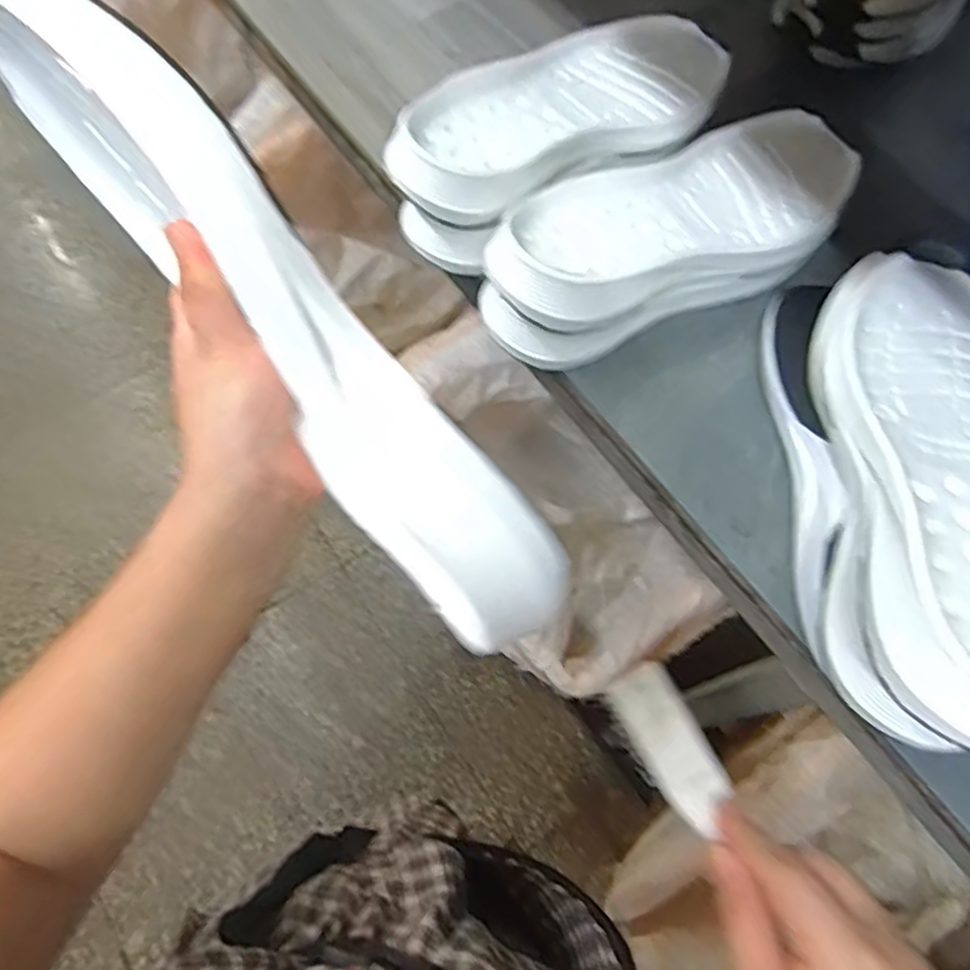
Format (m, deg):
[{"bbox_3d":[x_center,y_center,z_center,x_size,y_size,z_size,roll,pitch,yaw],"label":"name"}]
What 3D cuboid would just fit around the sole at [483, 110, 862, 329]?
[{"bbox_3d":[0.134,-0.177,0.479,0.280,0.042,0.110,-31,72,-13],"label":"sole"}]

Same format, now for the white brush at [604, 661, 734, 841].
[{"bbox_3d":[0.087,0.121,0.336,0.032,0.011,0.072,-26,74,-12],"label":"white brush"}]

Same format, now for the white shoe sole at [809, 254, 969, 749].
[{"bbox_3d":[0.238,-0.010,0.377,0.102,0.036,0.290,11,54,2],"label":"white shoe sole"}]

